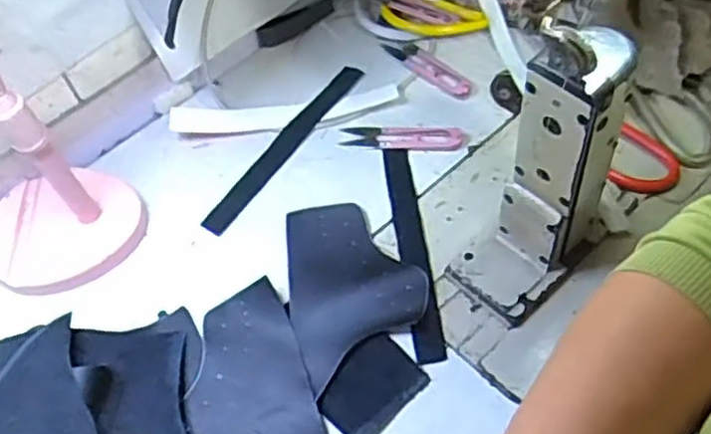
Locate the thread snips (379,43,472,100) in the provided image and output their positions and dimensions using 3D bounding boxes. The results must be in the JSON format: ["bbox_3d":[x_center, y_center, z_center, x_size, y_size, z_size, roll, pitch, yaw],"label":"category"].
[{"bbox_3d":[0.065,-0.135,0.653,0.023,0.011,0.096,-35,58,-15],"label":"thread snips"}]

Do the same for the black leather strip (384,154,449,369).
[{"bbox_3d":[0.043,0.019,0.550,0.022,0.010,0.184,-9,55,3],"label":"black leather strip"}]

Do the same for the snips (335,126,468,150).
[{"bbox_3d":[0.040,-0.068,0.617,0.103,0.010,0.024,1,56,10],"label":"snips"}]

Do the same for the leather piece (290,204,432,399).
[{"bbox_3d":[-0.006,0.043,0.540,0.097,0.012,0.144,-19,55,-4],"label":"leather piece"}]

